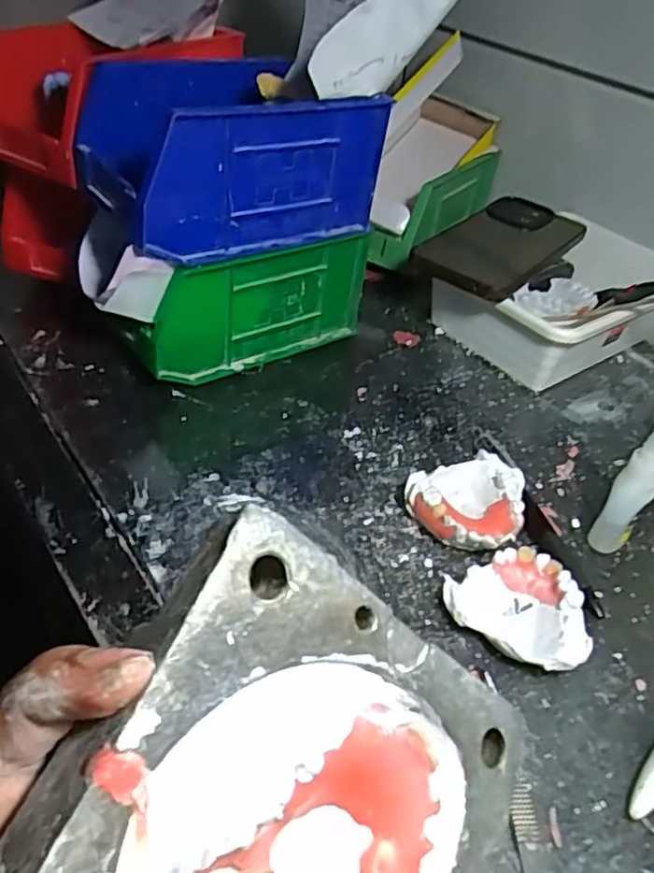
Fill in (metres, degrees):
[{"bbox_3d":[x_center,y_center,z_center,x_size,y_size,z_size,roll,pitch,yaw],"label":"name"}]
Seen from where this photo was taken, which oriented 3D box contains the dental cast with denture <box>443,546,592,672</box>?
[{"bbox_3d":[0.095,0.082,0.328,0.067,0.026,0.053,28,45,22],"label":"dental cast with denture"}]

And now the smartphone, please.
[{"bbox_3d":[0.138,-0.149,0.521,0.080,0.011,0.167,31,46,24],"label":"smartphone"}]

